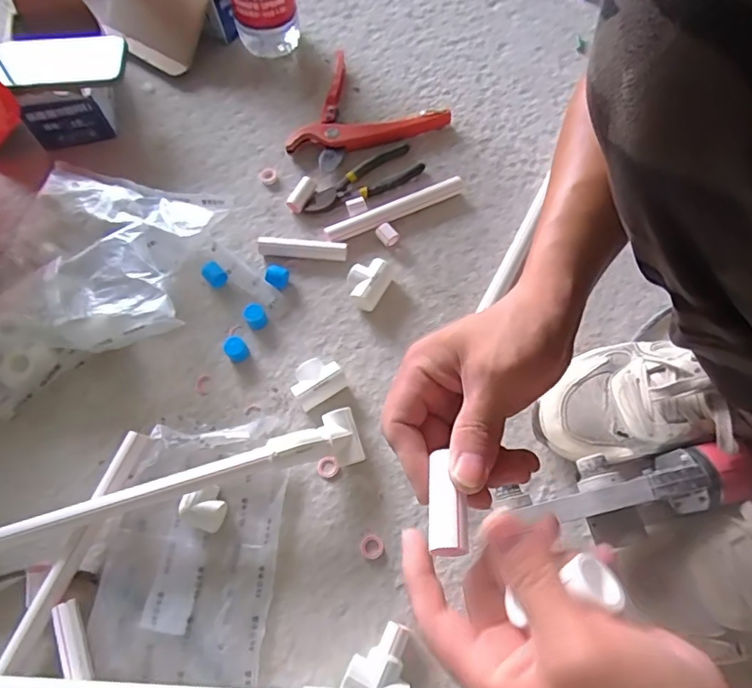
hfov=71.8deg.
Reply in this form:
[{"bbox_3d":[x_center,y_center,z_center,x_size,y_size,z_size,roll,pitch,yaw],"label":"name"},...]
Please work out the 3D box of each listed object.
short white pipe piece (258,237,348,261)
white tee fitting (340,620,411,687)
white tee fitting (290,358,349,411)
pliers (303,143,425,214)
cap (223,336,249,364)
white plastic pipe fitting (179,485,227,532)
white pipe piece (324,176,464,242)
[{"bbox_3d":[-0.085,-0.112,0.605,0.102,0.022,0.021,6,67,6],"label":"short white pipe piece"},{"bbox_3d":[0.008,0.272,0.441,0.053,0.027,0.063,25,70,13],"label":"white tee fitting"},{"bbox_3d":[-0.061,0.040,0.541,0.052,0.030,0.043,-29,68,-9],"label":"white tee fitting"},{"bbox_3d":[-0.017,-0.201,0.647,0.156,0.012,0.054,-28,68,-9],"label":"pliers"},{"bbox_3d":[-0.152,0.006,0.565,0.022,0.022,0.023,-1,66,3],"label":"cap"},{"bbox_3d":[-0.161,0.158,0.492,0.038,0.031,0.039,-1,66,3],"label":"white plastic pipe fitting"},{"bbox_3d":[0.023,-0.162,0.627,0.179,0.025,0.022,-24,67,-7],"label":"white pipe piece"}]

